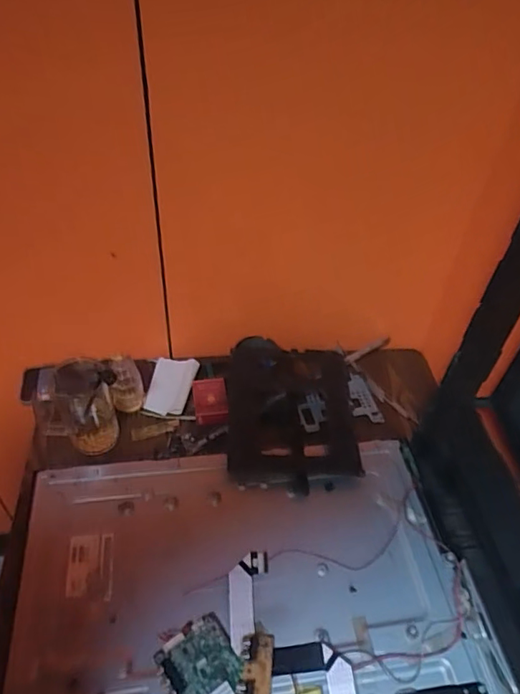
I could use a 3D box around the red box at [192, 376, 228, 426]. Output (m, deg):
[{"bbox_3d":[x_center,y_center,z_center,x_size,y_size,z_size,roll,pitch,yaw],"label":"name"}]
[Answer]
[{"bbox_3d":[-0.084,0.089,0.888,0.055,0.016,0.093,-5,47,-9],"label":"red box"}]

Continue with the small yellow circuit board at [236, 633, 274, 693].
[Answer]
[{"bbox_3d":[-0.007,0.382,0.592,0.037,0.010,0.109,7,46,2],"label":"small yellow circuit board"}]

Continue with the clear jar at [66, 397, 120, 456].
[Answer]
[{"bbox_3d":[-0.265,0.121,0.833,0.074,0.084,0.062,-10,48,-14],"label":"clear jar"}]

